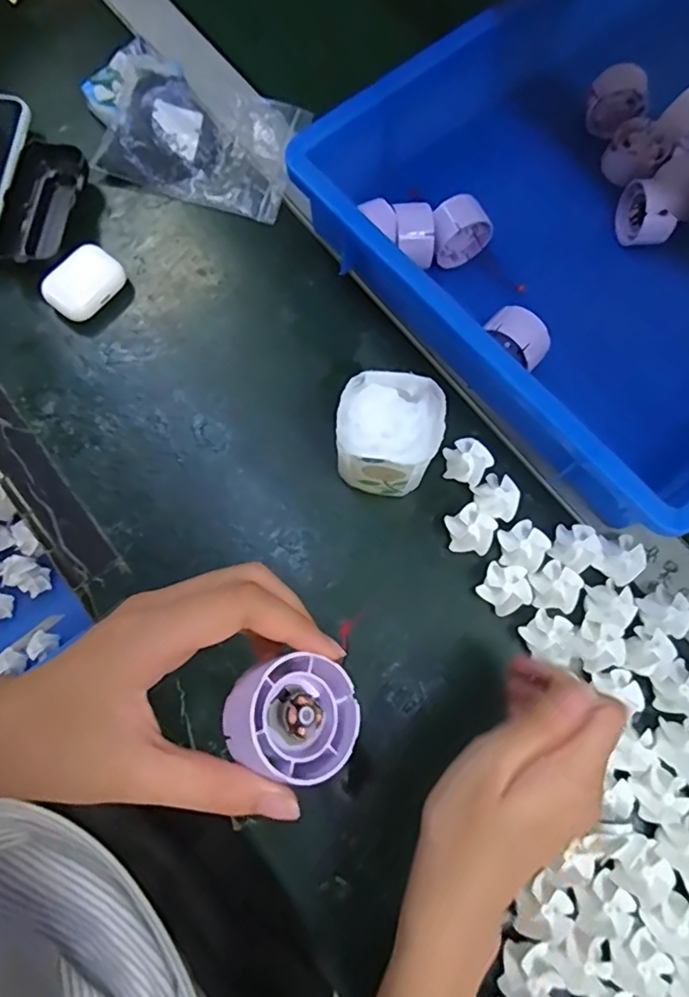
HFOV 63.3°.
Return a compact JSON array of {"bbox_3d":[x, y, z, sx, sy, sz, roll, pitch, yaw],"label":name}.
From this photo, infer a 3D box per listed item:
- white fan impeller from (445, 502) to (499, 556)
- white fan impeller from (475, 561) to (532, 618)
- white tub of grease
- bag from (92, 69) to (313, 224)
[{"bbox_3d":[0.088,0.021,0.386,0.033,0.019,0.034,0,74,0],"label":"white fan impeller"},{"bbox_3d":[0.108,0.059,0.374,0.032,0.016,0.034,-40,78,-10],"label":"white fan impeller"},{"bbox_3d":[0.029,-0.042,0.379,0.065,0.067,0.068,2,74,0],"label":"white tub of grease"},{"bbox_3d":[-0.116,-0.305,0.473,0.150,0.026,0.114,17,75,5],"label":"bag"}]

